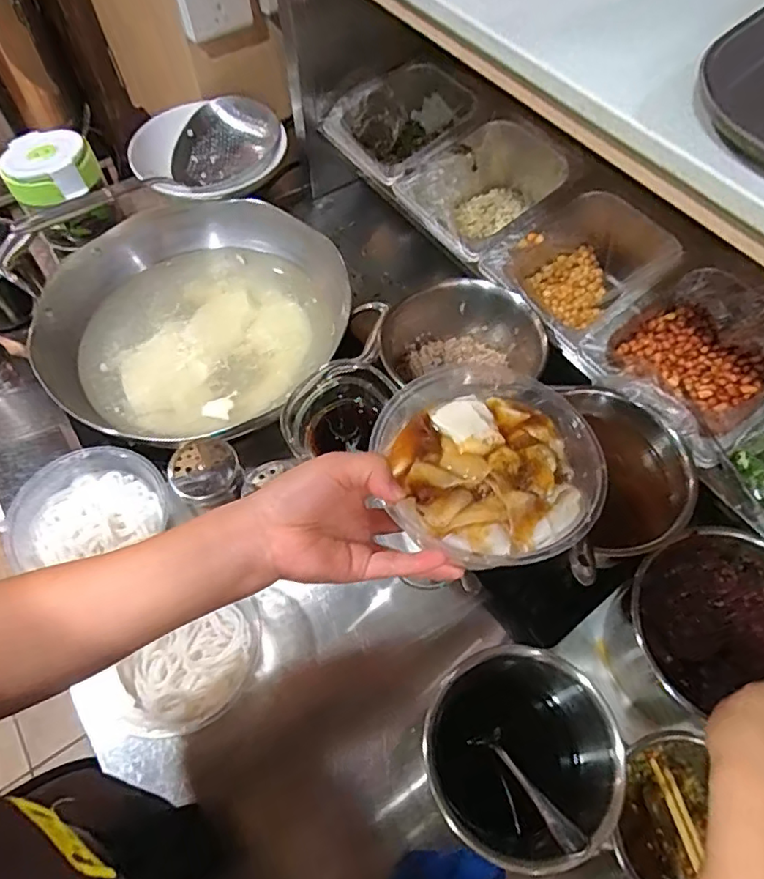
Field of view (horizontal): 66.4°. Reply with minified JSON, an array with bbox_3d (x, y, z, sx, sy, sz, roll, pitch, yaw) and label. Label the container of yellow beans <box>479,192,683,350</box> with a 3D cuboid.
[{"bbox_3d":[0.219,-0.180,0.654,0.176,0.090,0.158,-32,63,-16],"label":"container of yellow beans"}]

